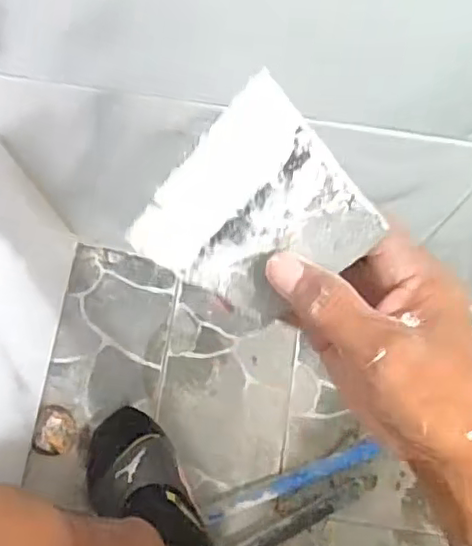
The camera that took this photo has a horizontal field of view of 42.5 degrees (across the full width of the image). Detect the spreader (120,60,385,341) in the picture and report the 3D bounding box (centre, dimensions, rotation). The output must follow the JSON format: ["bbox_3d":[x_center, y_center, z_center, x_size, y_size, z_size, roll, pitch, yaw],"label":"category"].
[{"bbox_3d":[0.008,-0.021,0.267,0.080,0.006,0.097,41,122,-8],"label":"spreader"}]

